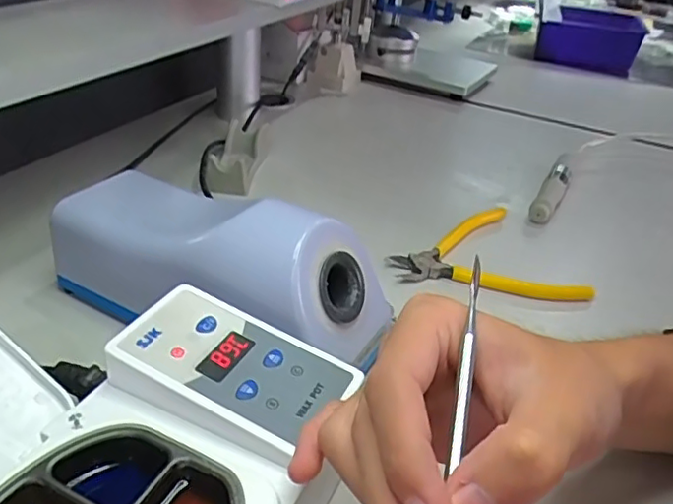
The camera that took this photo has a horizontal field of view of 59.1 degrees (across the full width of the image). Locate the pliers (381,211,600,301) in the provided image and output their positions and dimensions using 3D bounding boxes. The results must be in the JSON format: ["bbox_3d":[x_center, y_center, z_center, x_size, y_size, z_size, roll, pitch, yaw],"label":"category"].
[{"bbox_3d":[0.111,-0.005,0.479,0.144,0.008,0.118,1,33,-7],"label":"pliers"}]

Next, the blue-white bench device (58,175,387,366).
[{"bbox_3d":[-0.077,0.008,0.357,0.214,0.081,0.075,16,34,15],"label":"blue-white bench device"}]

